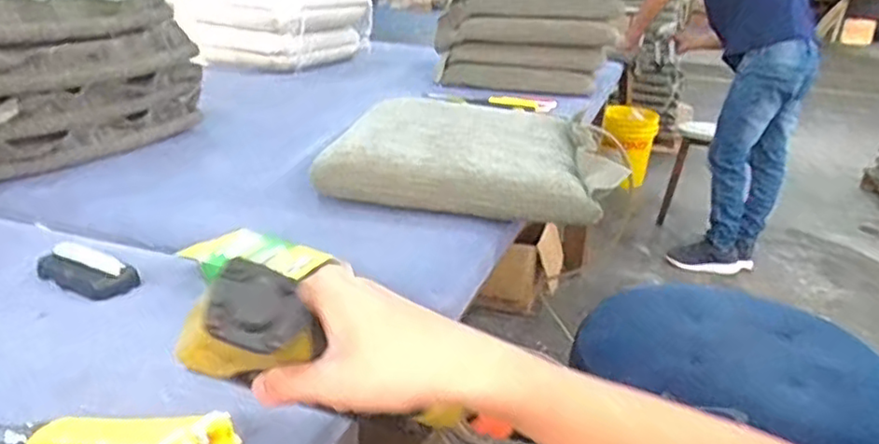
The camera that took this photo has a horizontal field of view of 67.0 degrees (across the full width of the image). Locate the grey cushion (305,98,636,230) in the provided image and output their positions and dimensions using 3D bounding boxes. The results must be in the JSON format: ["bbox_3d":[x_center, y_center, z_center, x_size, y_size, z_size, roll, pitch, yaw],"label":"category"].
[{"bbox_3d":[0.060,-0.119,1.020,0.397,0.057,0.408,6,24,7],"label":"grey cushion"}]

